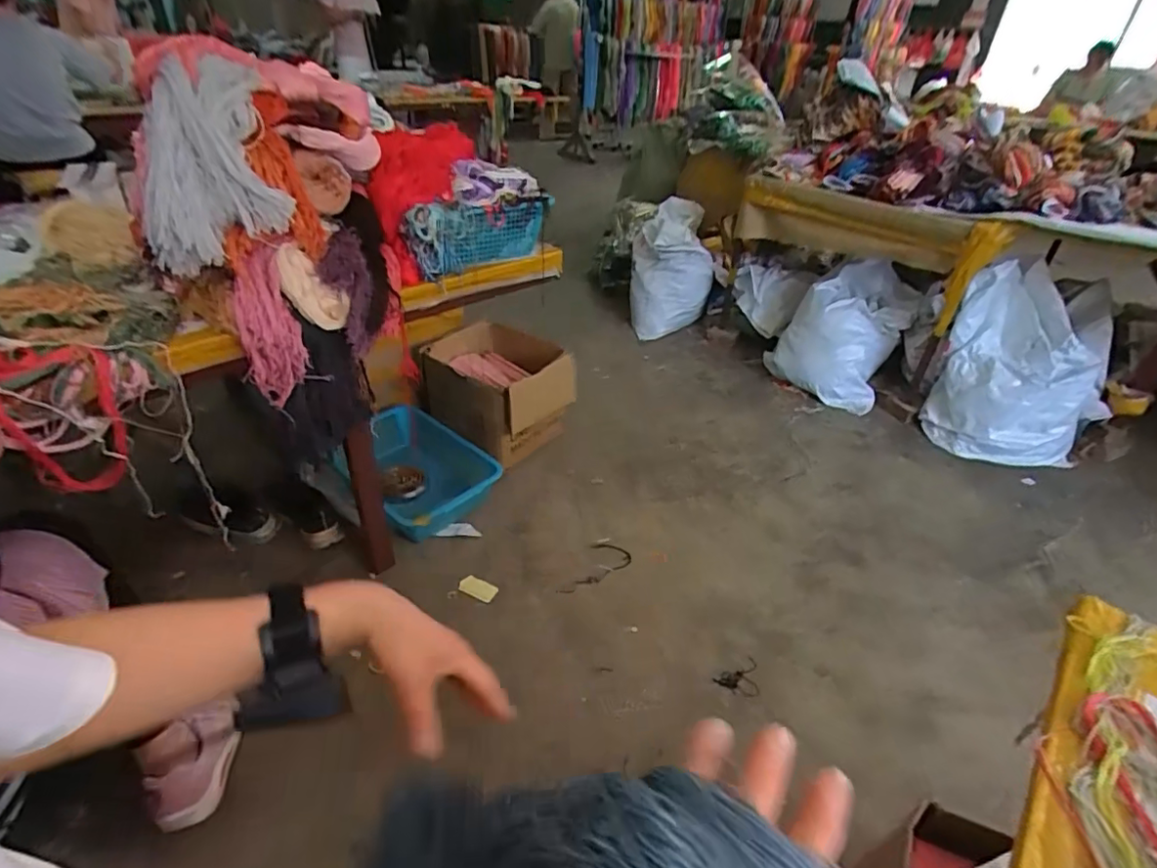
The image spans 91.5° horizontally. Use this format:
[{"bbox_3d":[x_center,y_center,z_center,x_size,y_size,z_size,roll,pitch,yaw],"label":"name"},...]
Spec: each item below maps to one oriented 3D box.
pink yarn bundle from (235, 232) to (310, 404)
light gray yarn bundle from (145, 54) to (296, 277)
[{"bbox_3d":[-0.455,-0.161,0.830,0.082,0.243,0.044,-4,14,-10],"label":"pink yarn bundle"},{"bbox_3d":[-0.537,-0.394,0.817,0.185,0.222,0.242,-15,39,-23],"label":"light gray yarn bundle"}]

